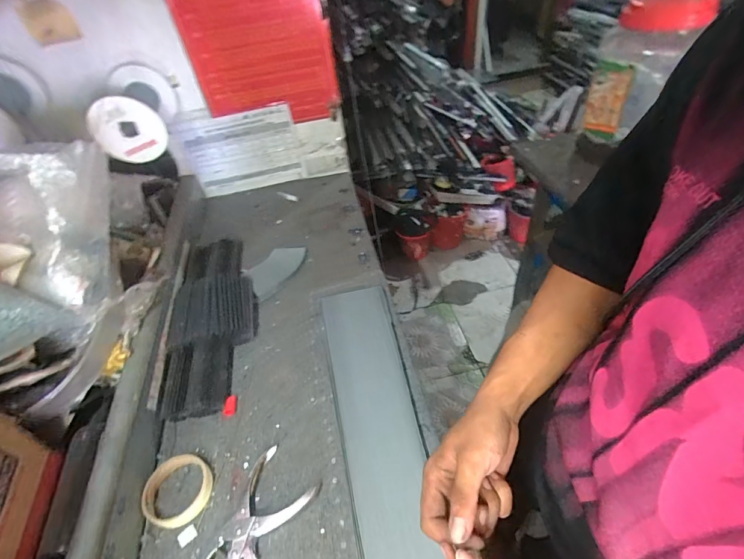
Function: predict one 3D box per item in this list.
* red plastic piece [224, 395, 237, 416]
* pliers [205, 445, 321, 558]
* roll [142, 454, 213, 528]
[{"bbox_3d":[-0.229,0.203,0.611,0.016,0.008,0.034,-5,44,2],"label":"red plastic piece"},{"bbox_3d":[-0.149,0.309,0.489,0.091,0.019,0.148,23,51,27],"label":"pliers"},{"bbox_3d":[-0.266,0.289,0.518,0.085,0.021,0.084,-3,44,3],"label":"roll"}]

